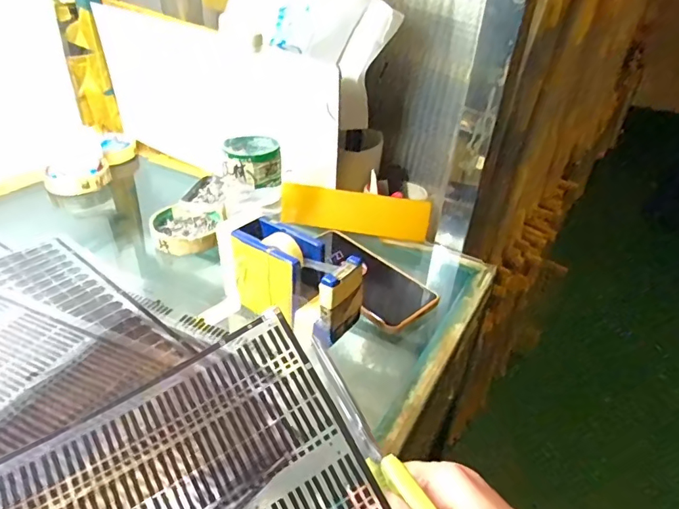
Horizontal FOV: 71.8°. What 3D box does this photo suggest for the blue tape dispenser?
[{"bbox_3d":[-0.046,0.025,0.430,0.131,0.081,0.050,23,39,26],"label":"blue tape dispenser"}]

